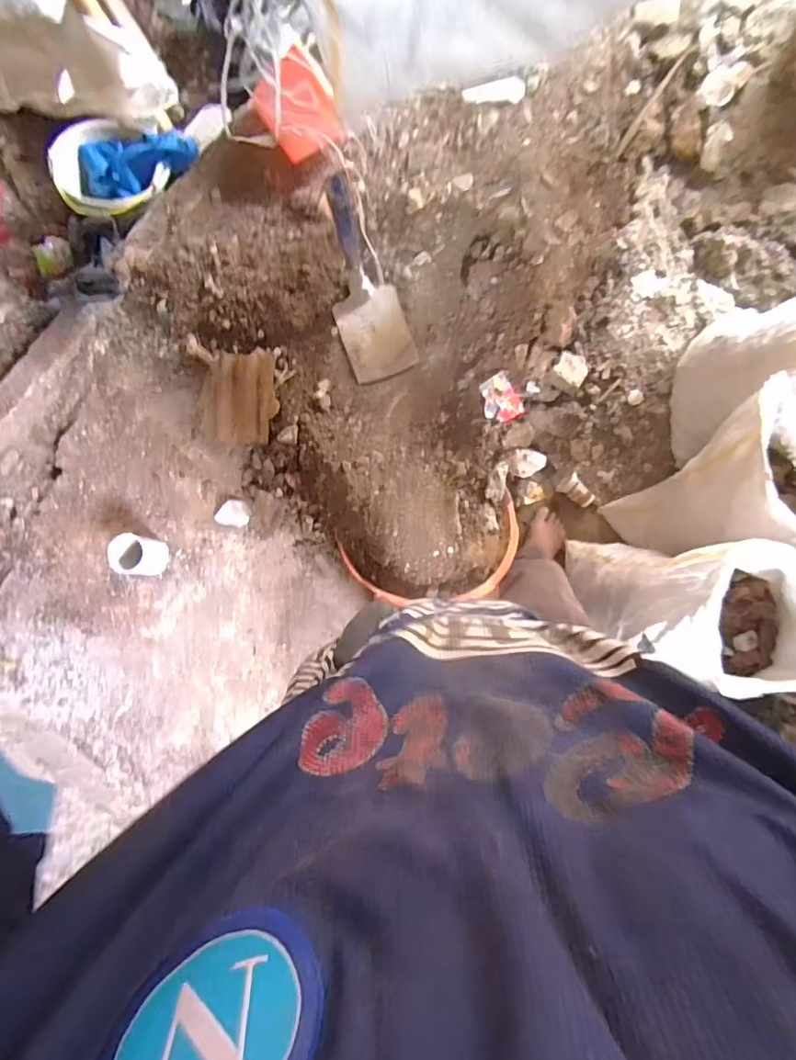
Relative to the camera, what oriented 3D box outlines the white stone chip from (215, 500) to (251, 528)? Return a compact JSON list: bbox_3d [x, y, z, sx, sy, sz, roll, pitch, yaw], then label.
[{"bbox_3d":[-0.452,-0.047,1.418,0.083,0.026,0.072,11,86,2],"label":"white stone chip"}]

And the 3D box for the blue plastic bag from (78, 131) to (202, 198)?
[{"bbox_3d":[-0.643,-0.901,1.266,0.297,0.045,0.137,-17,85,0],"label":"blue plastic bag"}]

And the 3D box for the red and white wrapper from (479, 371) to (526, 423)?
[{"bbox_3d":[0.258,-0.331,1.308,0.090,0.014,0.117,-29,103,3],"label":"red and white wrapper"}]

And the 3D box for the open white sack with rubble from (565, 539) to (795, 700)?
[{"bbox_3d":[0.575,0.150,1.025,0.309,0.543,0.245,4,86,2],"label":"open white sack with rubble"}]

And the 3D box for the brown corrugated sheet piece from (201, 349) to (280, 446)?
[{"bbox_3d":[-0.417,-0.347,1.355,0.214,0.021,0.227,7,104,13],"label":"brown corrugated sheet piece"}]

